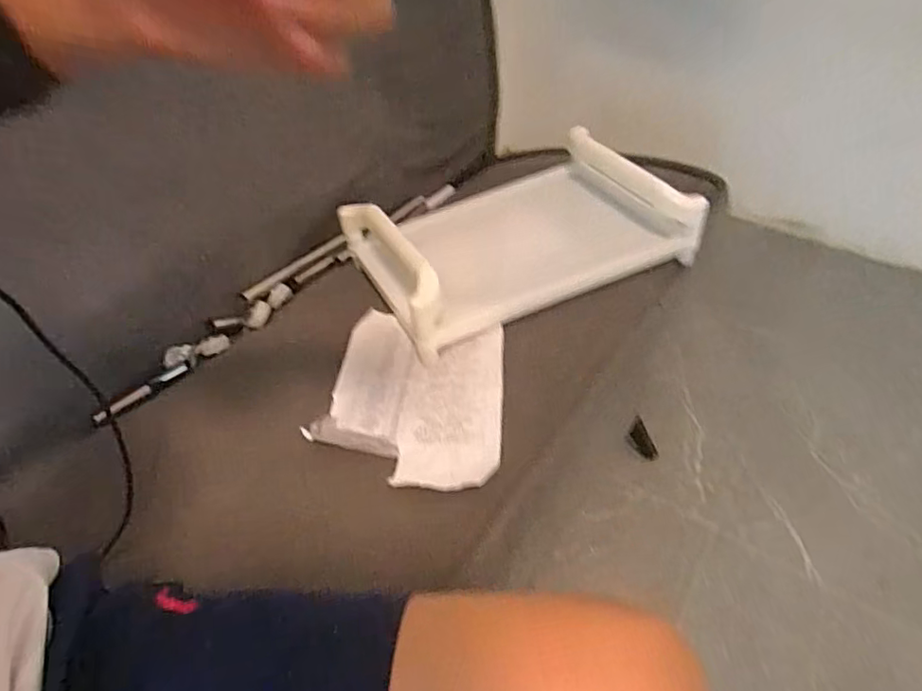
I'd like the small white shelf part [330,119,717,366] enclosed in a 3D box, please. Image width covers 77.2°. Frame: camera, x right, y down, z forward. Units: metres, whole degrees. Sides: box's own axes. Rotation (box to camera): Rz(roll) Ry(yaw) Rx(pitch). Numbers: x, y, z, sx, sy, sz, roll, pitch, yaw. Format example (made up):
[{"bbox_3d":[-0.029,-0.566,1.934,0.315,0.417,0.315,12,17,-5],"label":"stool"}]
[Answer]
[{"bbox_3d":[0.075,-0.179,0.887,0.453,0.115,0.324,-17,47,-18],"label":"small white shelf part"}]

